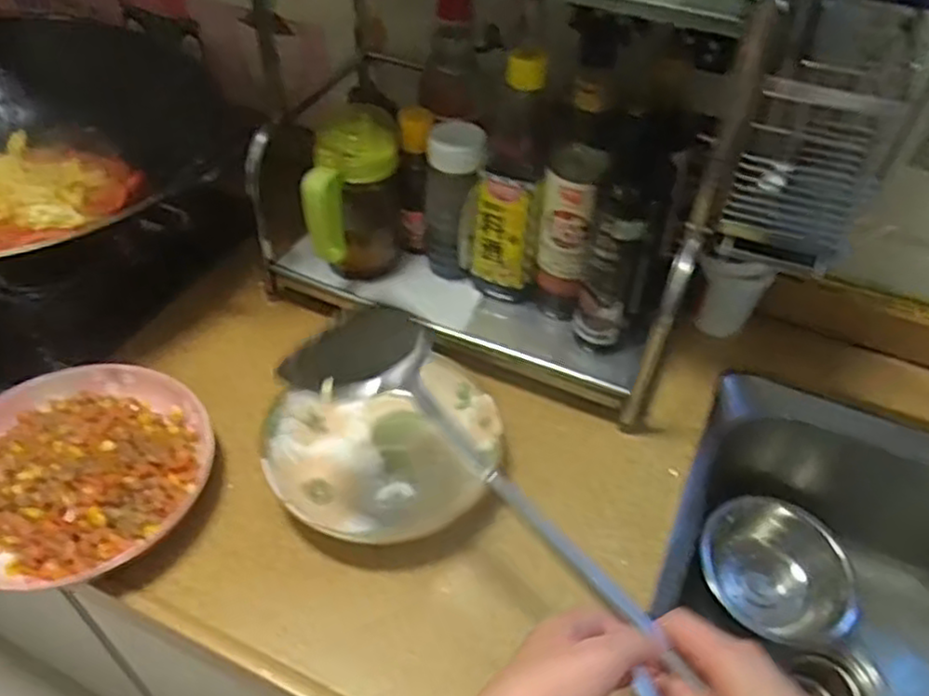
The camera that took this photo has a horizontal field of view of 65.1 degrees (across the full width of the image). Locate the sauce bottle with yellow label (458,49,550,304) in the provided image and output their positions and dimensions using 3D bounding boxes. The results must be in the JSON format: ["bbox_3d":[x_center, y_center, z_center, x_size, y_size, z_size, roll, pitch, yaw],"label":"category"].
[{"bbox_3d":[0.040,-0.144,0.671,0.073,0.245,0.060,7,45,0],"label":"sauce bottle with yellow label"}]

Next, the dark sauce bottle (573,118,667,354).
[{"bbox_3d":[0.133,-0.084,0.634,0.056,0.205,0.060,18,46,10],"label":"dark sauce bottle"}]

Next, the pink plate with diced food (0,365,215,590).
[{"bbox_3d":[-0.320,0.090,0.585,0.216,0.042,0.196,21,47,13],"label":"pink plate with diced food"}]

